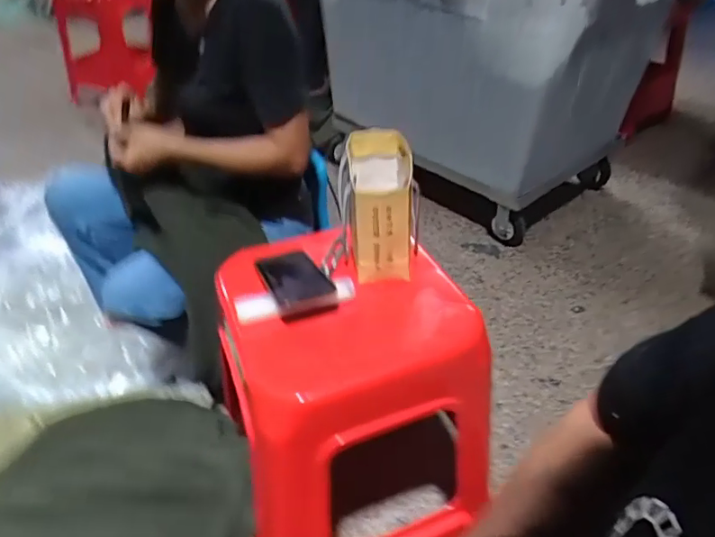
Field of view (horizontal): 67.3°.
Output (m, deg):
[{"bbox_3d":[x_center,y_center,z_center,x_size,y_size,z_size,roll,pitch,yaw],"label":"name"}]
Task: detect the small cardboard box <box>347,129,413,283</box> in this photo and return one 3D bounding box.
[{"bbox_3d":[0.031,-0.089,0.748,0.093,0.139,0.168,-4,38,-3],"label":"small cardboard box"}]

